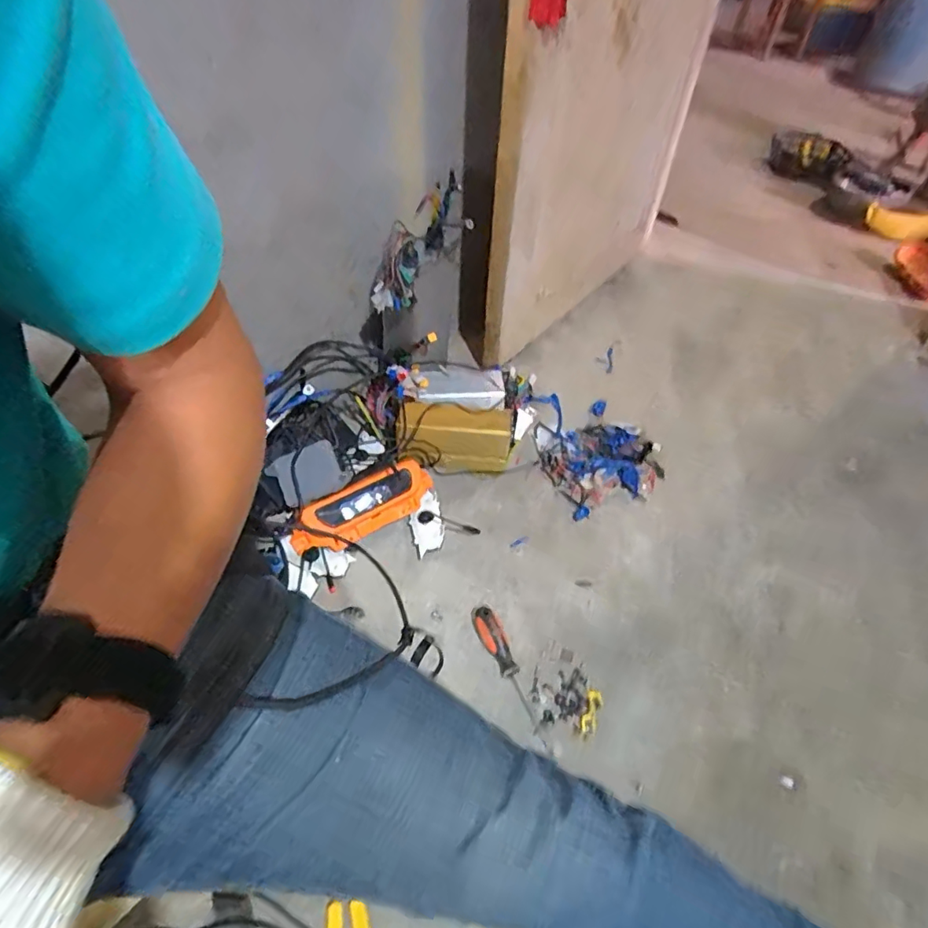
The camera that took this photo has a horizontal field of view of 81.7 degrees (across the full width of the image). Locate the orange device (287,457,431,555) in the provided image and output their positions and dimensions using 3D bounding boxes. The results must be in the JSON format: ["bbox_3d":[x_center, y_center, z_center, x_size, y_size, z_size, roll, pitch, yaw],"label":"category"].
[{"bbox_3d":[-0.163,0.065,0.906,0.262,0.087,0.073,-22,51,-23],"label":"orange device"}]

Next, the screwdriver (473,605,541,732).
[{"bbox_3d":[0.062,0.295,0.800,0.040,0.028,0.184,-18,62,-20],"label":"screwdriver"}]

